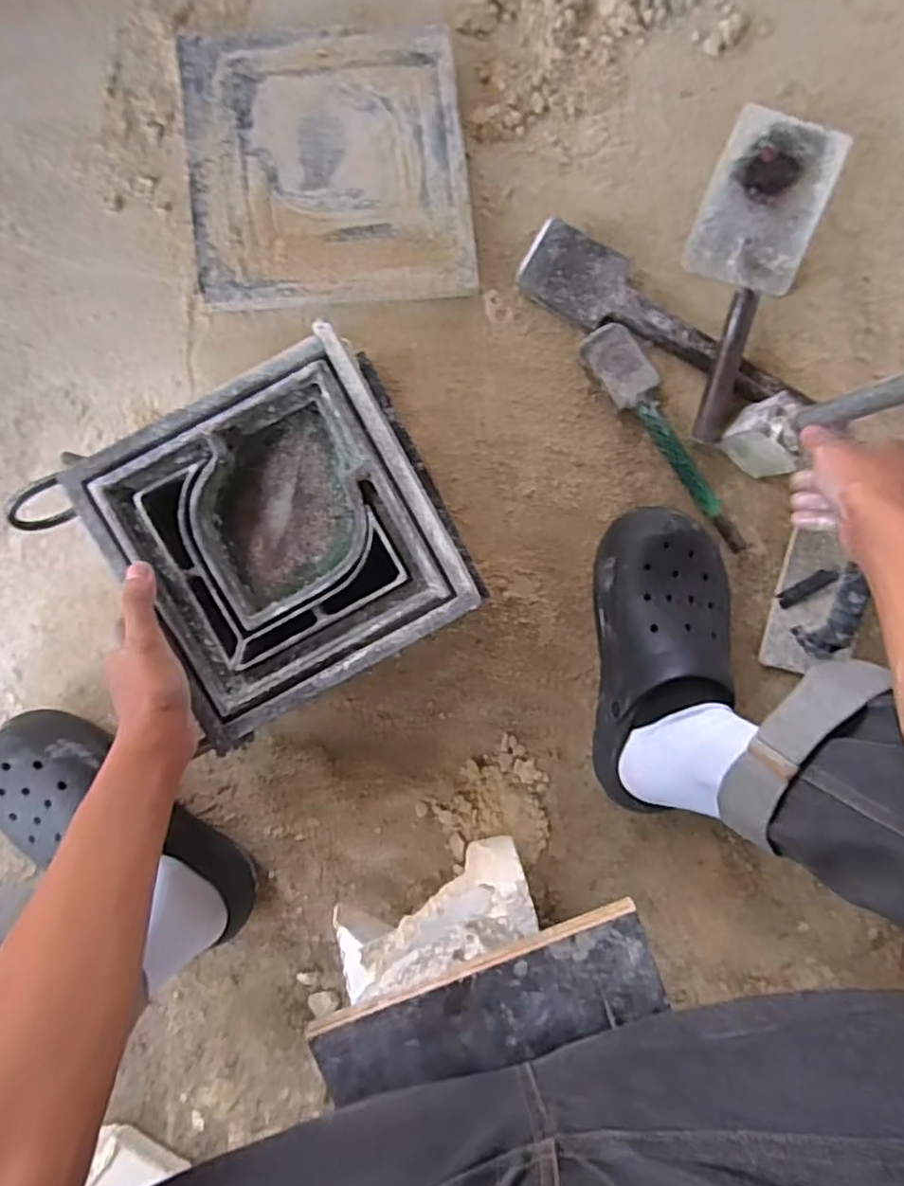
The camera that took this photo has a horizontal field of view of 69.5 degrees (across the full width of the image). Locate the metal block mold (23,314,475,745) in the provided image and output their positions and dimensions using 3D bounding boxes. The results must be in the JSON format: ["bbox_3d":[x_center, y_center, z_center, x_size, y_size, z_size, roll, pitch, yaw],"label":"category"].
[{"bbox_3d":[-0.128,-0.040,0.487,0.235,0.037,0.229,-31,91,0],"label":"metal block mold"}]

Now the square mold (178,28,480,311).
[{"bbox_3d":[-0.112,-0.393,0.598,0.246,0.030,0.255,-6,91,0],"label":"square mold"}]

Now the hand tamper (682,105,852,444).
[{"bbox_3d":[0.265,-0.282,0.607,0.110,0.067,0.278,18,93,-2],"label":"hand tamper"}]

